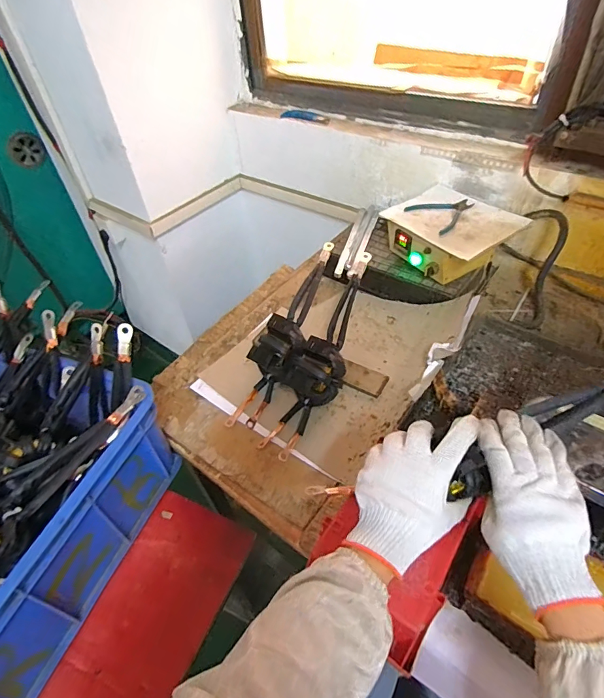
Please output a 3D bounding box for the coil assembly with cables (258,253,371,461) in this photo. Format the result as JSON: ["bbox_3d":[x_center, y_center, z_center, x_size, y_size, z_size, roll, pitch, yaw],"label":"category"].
[{"bbox_3d":[0.051,-0.004,0.790,0.084,0.096,0.443,19,73,23],"label":"coil assembly with cables"}]

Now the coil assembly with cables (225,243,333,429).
[{"bbox_3d":[-0.022,-0.044,0.821,0.081,0.088,0.440,19,72,22],"label":"coil assembly with cables"}]

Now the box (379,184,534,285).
[{"bbox_3d":[0.327,-0.256,0.928,0.192,0.095,0.244,-29,50,-20],"label":"box"}]

